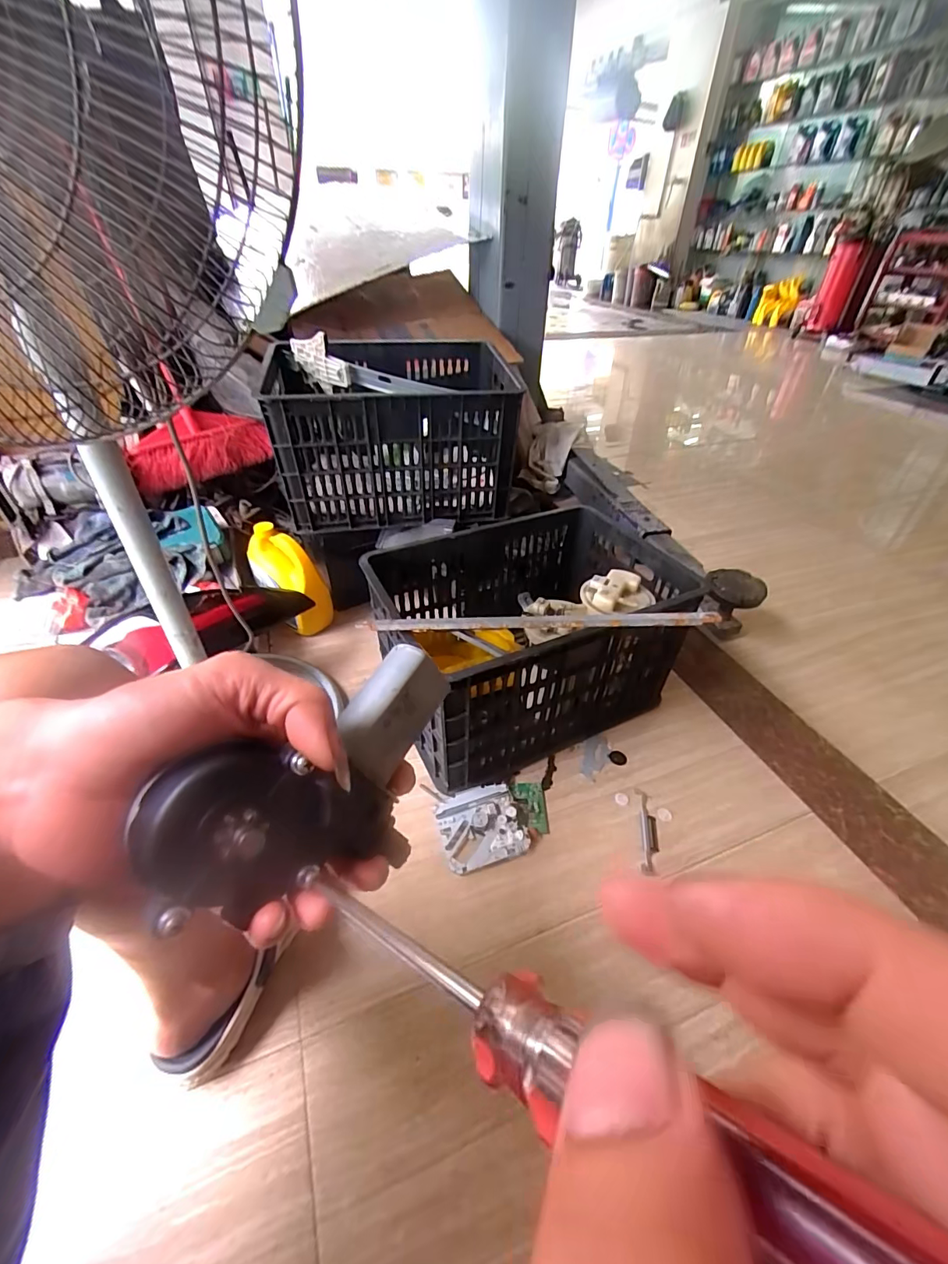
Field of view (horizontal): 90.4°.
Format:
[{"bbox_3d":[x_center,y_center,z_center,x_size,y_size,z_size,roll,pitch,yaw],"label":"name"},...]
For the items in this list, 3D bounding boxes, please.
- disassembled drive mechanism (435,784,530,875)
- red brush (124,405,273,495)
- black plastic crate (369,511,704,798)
[{"bbox_3d":[0.010,0.292,0.715,0.118,0.027,0.111,-10,41,-13],"label":"disassembled drive mechanism"},{"bbox_3d":[-0.655,-0.437,1.127,0.088,0.127,0.306,32,49,32],"label":"red brush"},{"bbox_3d":[0.097,-0.016,0.870,0.508,0.271,0.388,-20,44,-23],"label":"black plastic crate"}]

